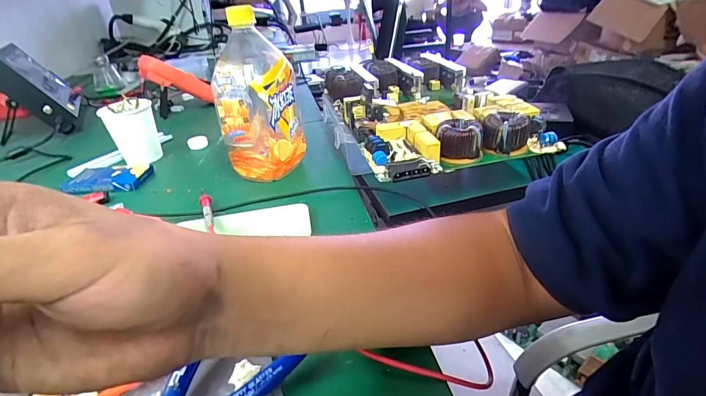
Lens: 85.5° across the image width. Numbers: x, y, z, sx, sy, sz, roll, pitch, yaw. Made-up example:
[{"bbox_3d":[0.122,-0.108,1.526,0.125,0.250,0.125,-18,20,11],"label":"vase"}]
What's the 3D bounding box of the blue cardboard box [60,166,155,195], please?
[{"bbox_3d":[-0.338,-0.027,0.526,0.111,0.013,0.059,-3,30,4],"label":"blue cardboard box"}]

